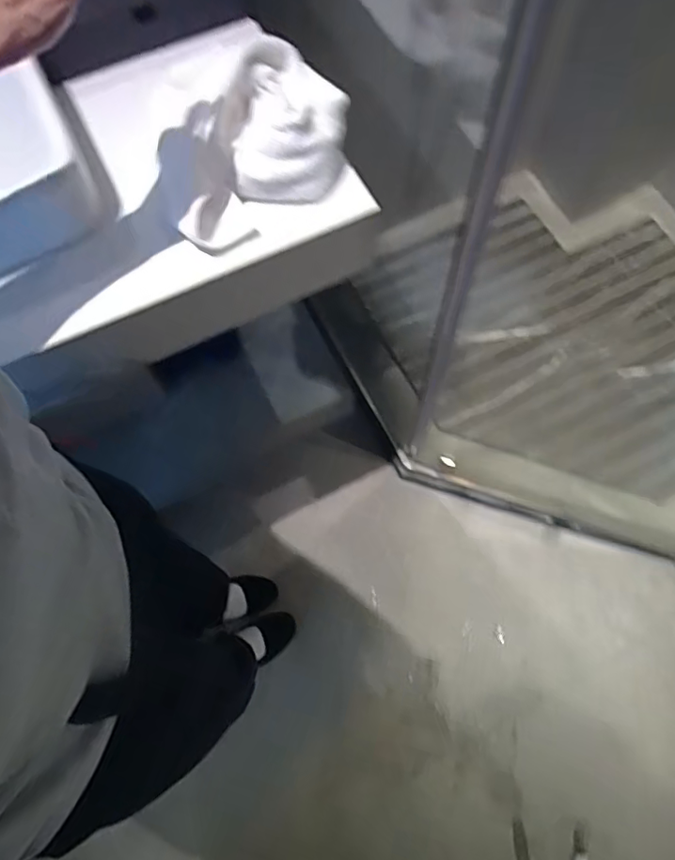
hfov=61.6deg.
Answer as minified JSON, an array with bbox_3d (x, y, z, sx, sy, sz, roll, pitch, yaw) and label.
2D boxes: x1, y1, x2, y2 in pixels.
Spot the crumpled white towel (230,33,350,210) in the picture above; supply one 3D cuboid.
[{"bbox_3d":[-0.047,-0.323,0.586,0.109,0.058,0.164,1,68,2],"label":"crumpled white towel"}]

